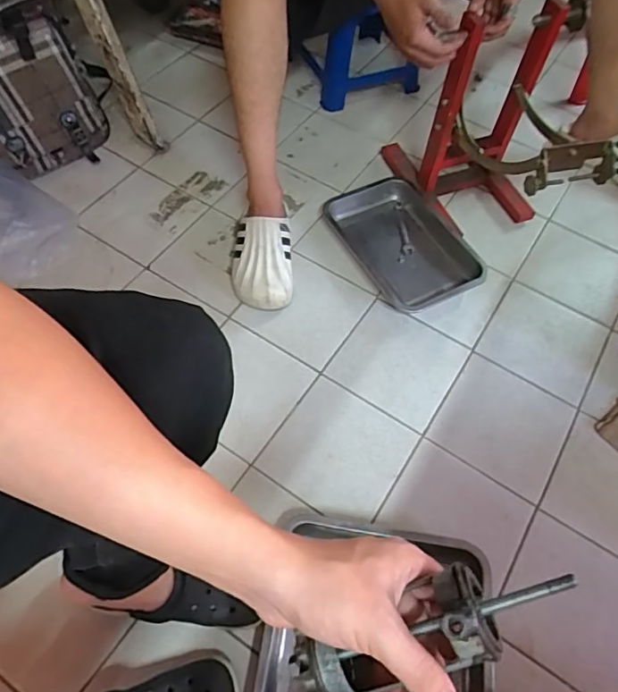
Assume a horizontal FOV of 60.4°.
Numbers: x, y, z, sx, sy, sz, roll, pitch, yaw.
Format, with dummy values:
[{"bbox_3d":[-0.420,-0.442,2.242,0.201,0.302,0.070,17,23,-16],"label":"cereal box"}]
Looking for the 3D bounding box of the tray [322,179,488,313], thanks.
[{"bbox_3d":[0.189,-0.206,1.052,0.205,0.038,0.324,-27,64,-18],"label":"tray"}]

